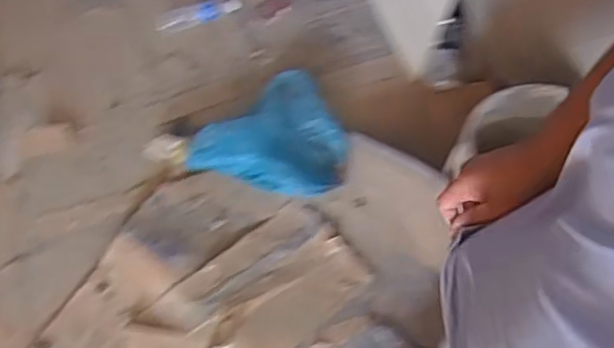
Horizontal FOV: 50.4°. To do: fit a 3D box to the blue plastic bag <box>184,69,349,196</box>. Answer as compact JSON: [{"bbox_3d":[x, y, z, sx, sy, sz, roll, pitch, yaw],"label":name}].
[{"bbox_3d":[-0.075,-0.125,1.700,0.391,0.077,0.343,14,62,10],"label":"blue plastic bag"}]

